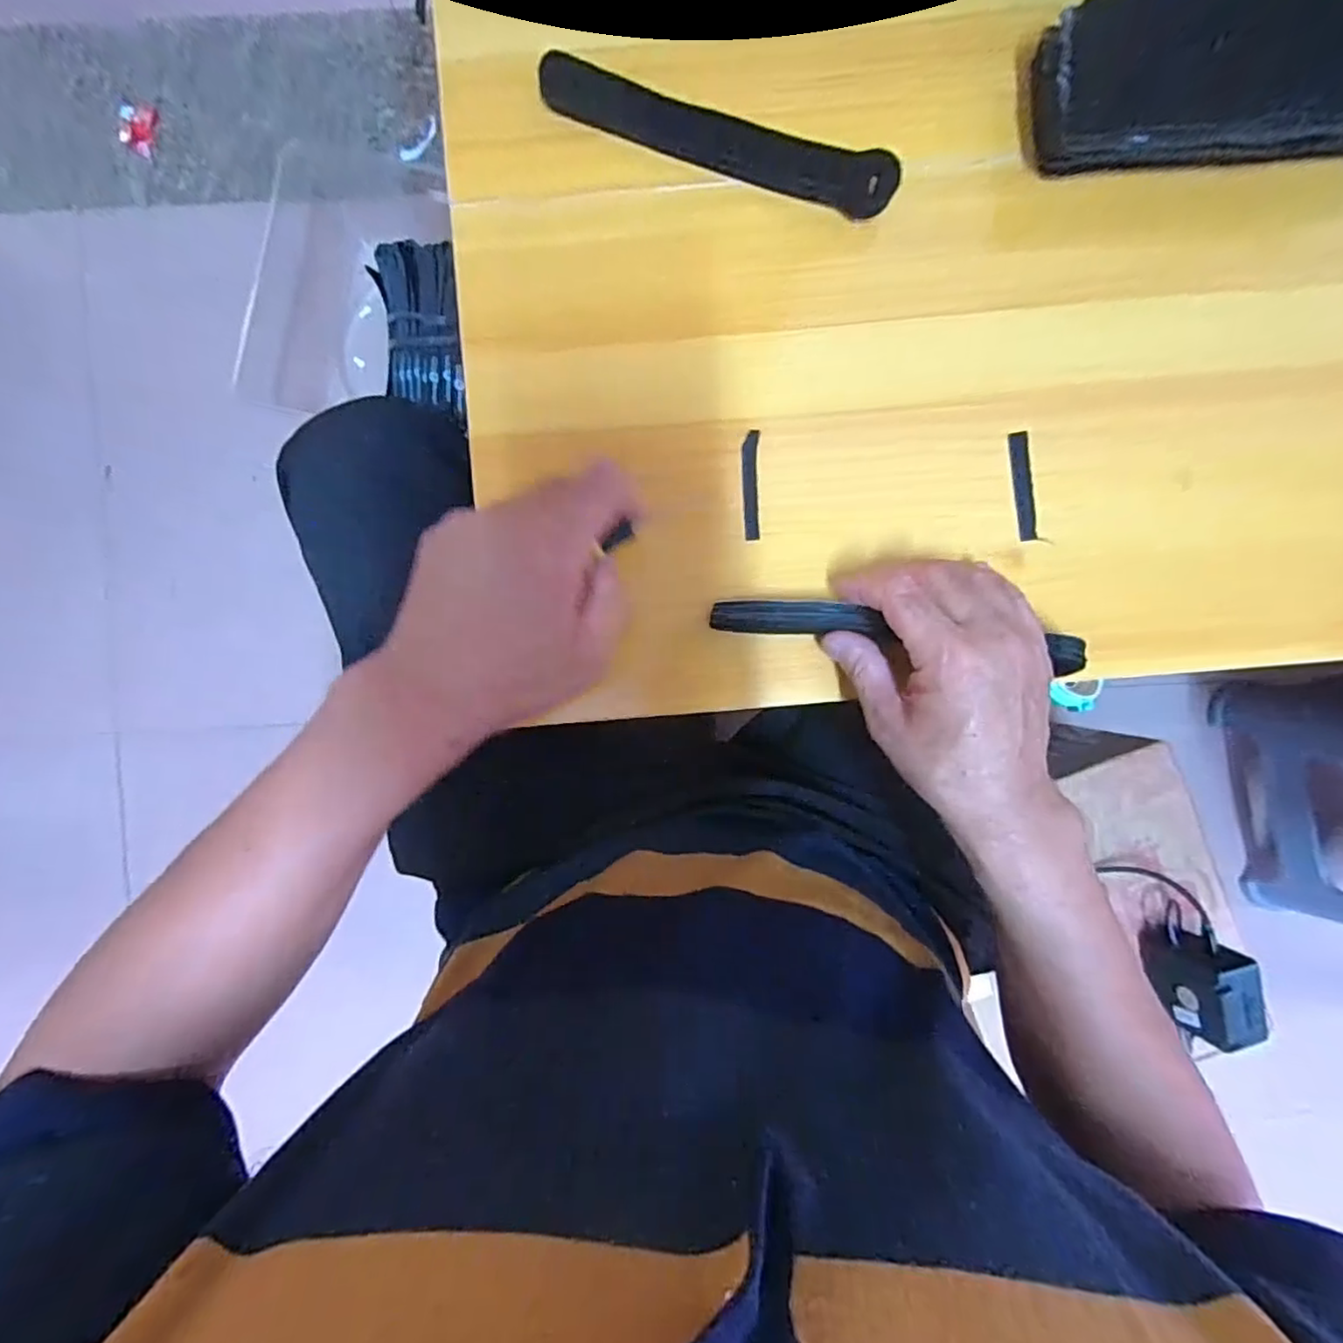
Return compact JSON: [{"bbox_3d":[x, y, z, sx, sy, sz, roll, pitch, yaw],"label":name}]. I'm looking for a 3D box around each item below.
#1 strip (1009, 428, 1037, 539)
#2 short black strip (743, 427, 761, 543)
[{"bbox_3d":[0.201,-0.106,0.367,0.012,0.004,0.060,-6,91,1],"label":"strip"},{"bbox_3d":[0.046,-0.106,0.366,0.010,0.004,0.061,0,91,0],"label":"short black strip"}]

